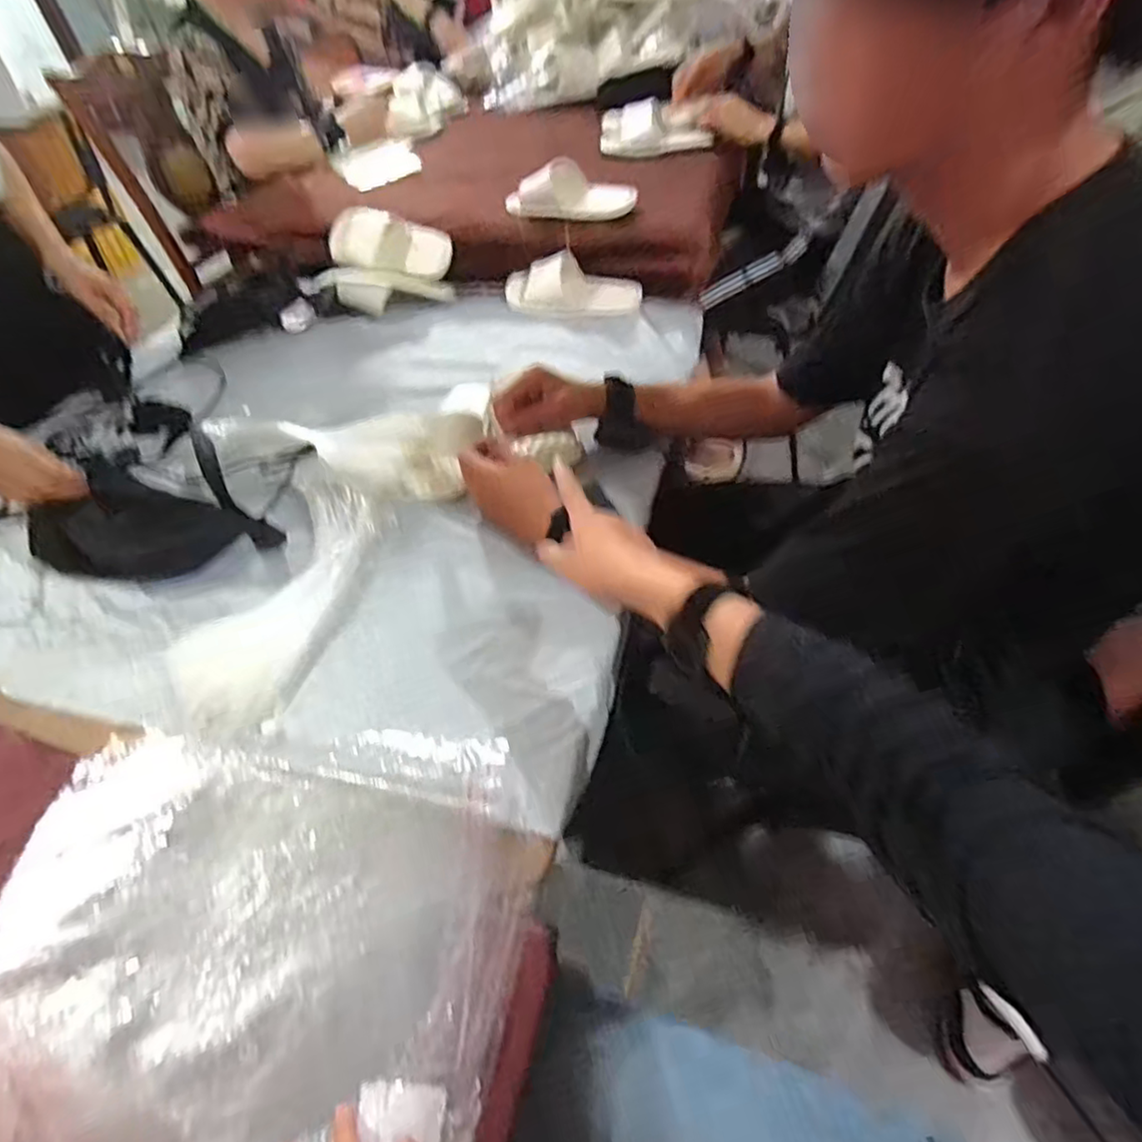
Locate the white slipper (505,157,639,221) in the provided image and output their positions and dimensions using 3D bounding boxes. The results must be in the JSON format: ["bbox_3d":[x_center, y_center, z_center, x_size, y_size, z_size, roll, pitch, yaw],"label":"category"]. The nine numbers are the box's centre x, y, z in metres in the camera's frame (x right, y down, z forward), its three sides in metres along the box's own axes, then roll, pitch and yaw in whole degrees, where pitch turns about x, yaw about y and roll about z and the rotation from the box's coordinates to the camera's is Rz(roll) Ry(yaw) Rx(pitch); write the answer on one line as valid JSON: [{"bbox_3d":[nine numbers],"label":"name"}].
[{"bbox_3d":[-0.003,-0.645,1.105,0.231,0.061,0.078,2,49,9],"label":"white slipper"}]

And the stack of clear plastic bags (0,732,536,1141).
[{"bbox_3d":[-0.247,0.282,0.492,0.407,0.031,0.341,2,53,6],"label":"stack of clear plastic bags"}]

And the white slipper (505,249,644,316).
[{"bbox_3d":[-0.002,-0.473,1.090,0.240,0.069,0.089,9,50,14],"label":"white slipper"}]

